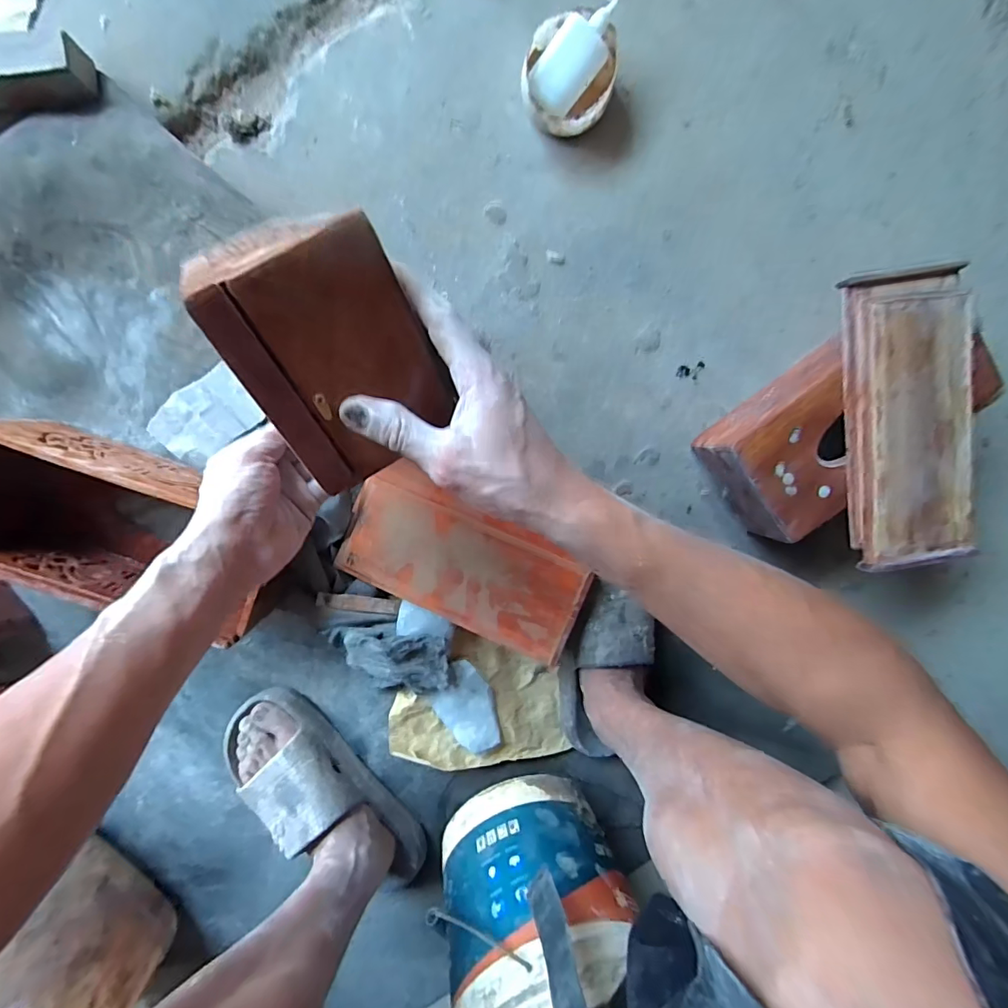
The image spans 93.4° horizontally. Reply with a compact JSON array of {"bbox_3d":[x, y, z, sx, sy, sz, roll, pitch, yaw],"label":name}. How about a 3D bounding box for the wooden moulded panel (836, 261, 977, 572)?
[{"bbox_3d":[0.391,-0.080,0.455,0.115,0.025,0.275,-8,98,-3],"label":"wooden moulded panel"}]

